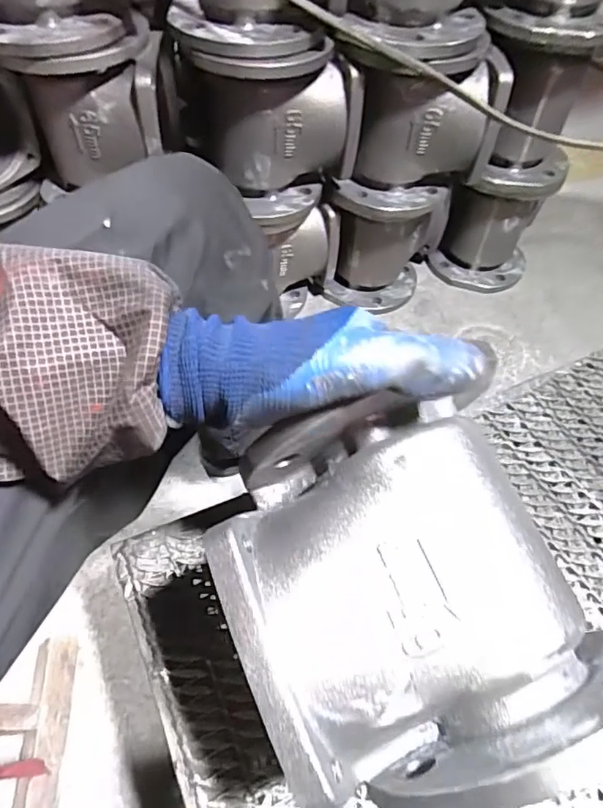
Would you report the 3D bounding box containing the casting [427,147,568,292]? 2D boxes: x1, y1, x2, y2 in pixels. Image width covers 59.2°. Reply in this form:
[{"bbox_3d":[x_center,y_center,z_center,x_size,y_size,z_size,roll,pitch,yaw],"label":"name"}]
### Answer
[{"bbox_3d":[0.313,-0.304,0.875,0.159,0.213,0.146,21,55,14],"label":"casting"}]

